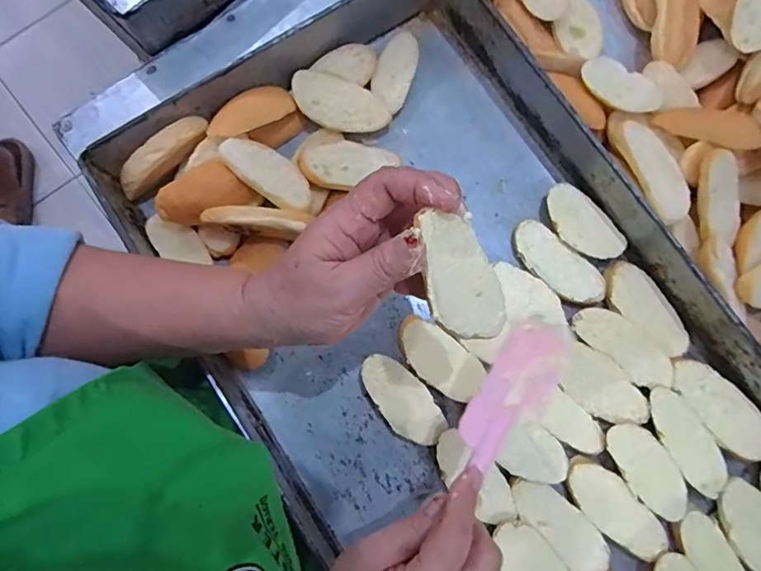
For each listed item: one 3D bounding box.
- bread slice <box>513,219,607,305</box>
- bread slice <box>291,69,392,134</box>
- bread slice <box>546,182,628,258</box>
[{"bbox_3d":[0.156,-0.018,0.426,0.038,0.010,0.091,-44,83,-8],"label":"bread slice"},{"bbox_3d":[-0.036,-0.167,0.443,0.090,0.007,0.045,12,91,-6],"label":"bread slice"},{"bbox_3d":[0.178,-0.053,0.427,0.042,0.014,0.078,-39,82,-7],"label":"bread slice"}]

